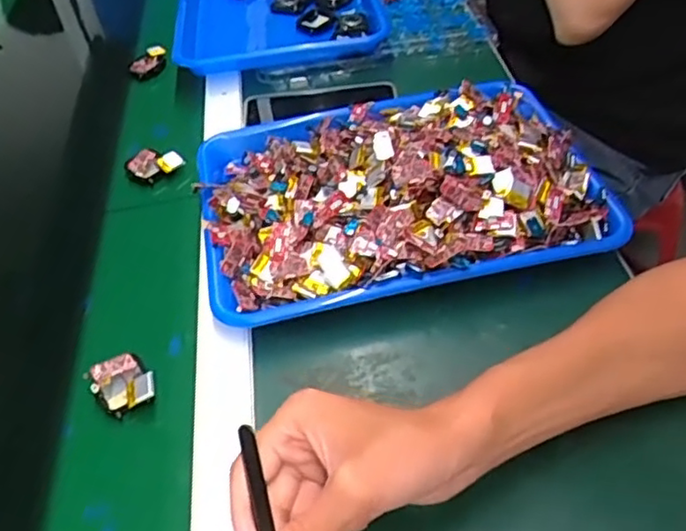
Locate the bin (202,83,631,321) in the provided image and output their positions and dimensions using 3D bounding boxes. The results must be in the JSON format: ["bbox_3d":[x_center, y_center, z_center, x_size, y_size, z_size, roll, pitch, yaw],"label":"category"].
[{"bbox_3d":[0.043,-0.071,0.566,0.324,0.079,0.234,-10,46,-4],"label":"bin"}]

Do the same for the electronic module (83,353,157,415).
[{"bbox_3d":[-0.159,0.087,0.476,0.040,0.021,0.053,-30,50,-22],"label":"electronic module"}]

